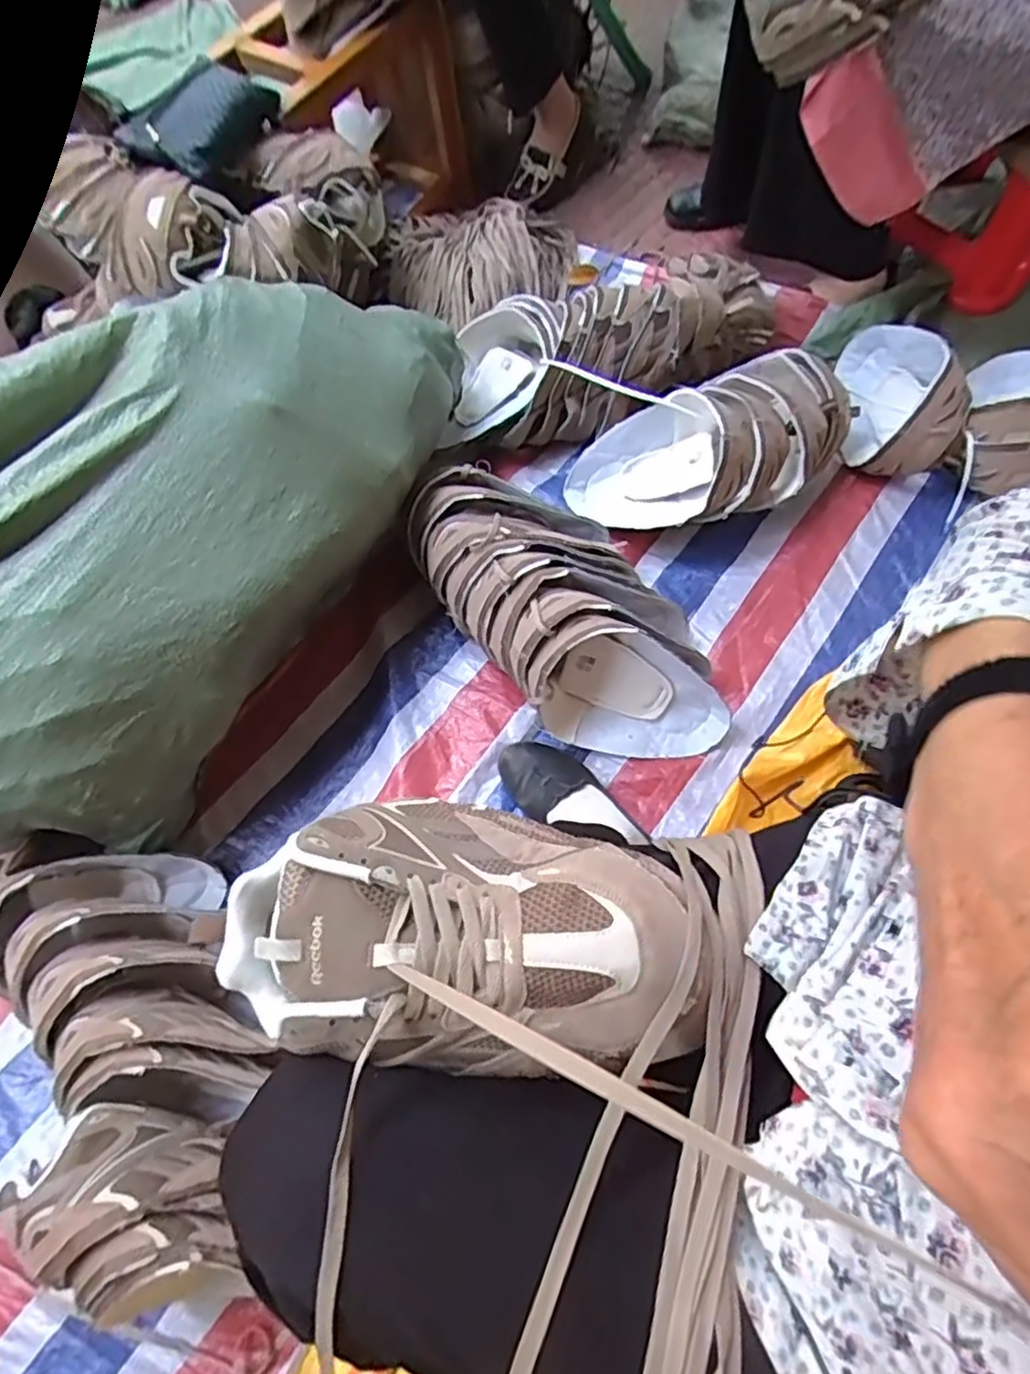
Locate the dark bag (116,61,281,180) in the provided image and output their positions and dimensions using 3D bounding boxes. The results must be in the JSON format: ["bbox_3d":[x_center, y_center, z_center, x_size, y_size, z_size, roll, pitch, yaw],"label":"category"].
[{"bbox_3d":[-0.405,-0.730,0.869,0.118,0.060,0.212,16,69,9],"label":"dark bag"}]

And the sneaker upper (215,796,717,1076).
[{"bbox_3d":[-0.032,0.127,0.362,0.258,0.075,0.138,2,67,4],"label":"sneaker upper"}]

